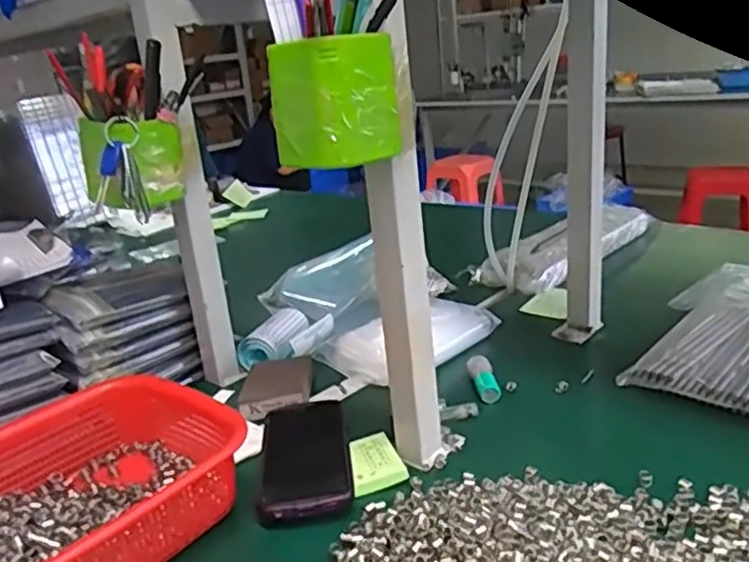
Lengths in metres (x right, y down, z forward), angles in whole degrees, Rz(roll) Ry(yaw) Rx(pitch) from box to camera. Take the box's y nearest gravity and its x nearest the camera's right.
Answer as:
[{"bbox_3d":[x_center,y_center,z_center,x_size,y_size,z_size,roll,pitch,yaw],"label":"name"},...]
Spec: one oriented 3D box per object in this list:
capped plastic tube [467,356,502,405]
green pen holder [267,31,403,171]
[{"bbox_3d":[0.113,0.099,0.703,0.023,0.021,0.061,-8,35,-4],"label":"capped plastic tube"},{"bbox_3d":[-0.026,-0.123,0.461,0.063,0.078,0.069,11,25,42],"label":"green pen holder"}]

